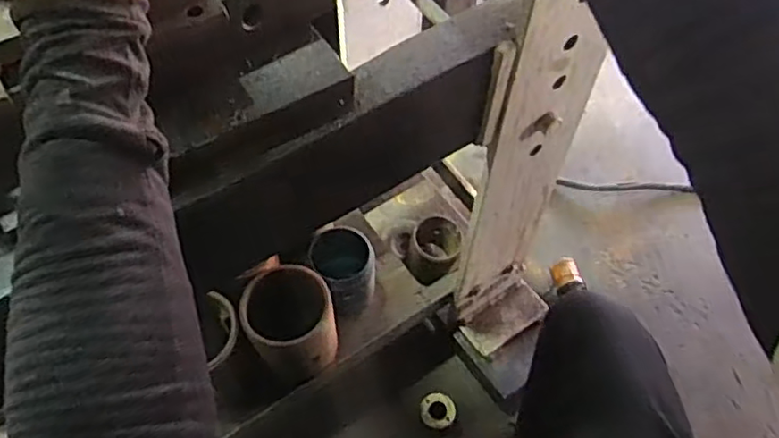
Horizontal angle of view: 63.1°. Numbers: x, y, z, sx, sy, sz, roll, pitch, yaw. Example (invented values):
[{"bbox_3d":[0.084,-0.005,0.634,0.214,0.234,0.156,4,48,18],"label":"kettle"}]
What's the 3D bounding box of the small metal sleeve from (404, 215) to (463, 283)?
[{"bbox_3d":[0.073,0.053,1.007,0.076,0.096,0.092,20,60,11],"label":"small metal sleeve"}]

